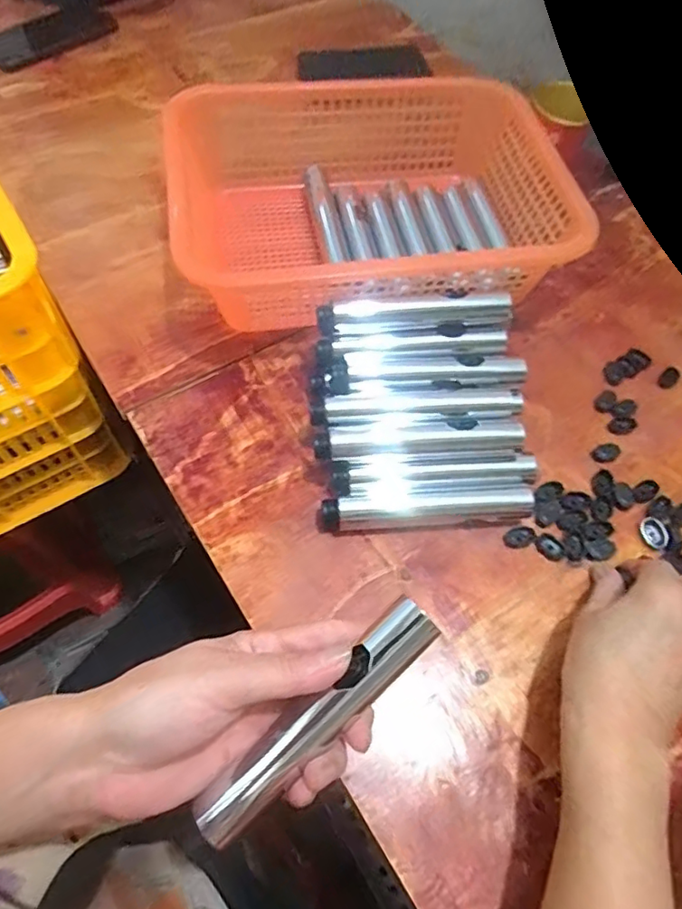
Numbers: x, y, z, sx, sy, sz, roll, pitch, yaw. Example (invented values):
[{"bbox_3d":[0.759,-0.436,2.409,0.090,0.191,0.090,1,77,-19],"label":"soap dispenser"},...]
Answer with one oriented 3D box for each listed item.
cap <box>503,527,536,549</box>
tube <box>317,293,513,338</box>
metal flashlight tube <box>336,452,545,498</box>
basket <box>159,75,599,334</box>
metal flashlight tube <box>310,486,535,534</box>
[{"bbox_3d":[0.131,0.061,0.407,0.024,0.004,0.014,-11,62,-9],"label":"cap"},{"bbox_3d":[0.058,-0.108,0.436,0.148,0.025,0.021,-3,61,-5],"label":"tube"},{"bbox_3d":[0.069,0.016,0.414,0.148,0.024,0.028,-3,61,-5],"label":"metal flashlight tube"},{"bbox_3d":[0.035,-0.226,0.506,0.349,0.095,0.233,-13,62,-11],"label":"basket"},{"bbox_3d":[0.061,0.039,0.399,0.151,0.019,0.023,-3,61,-5],"label":"metal flashlight tube"}]

